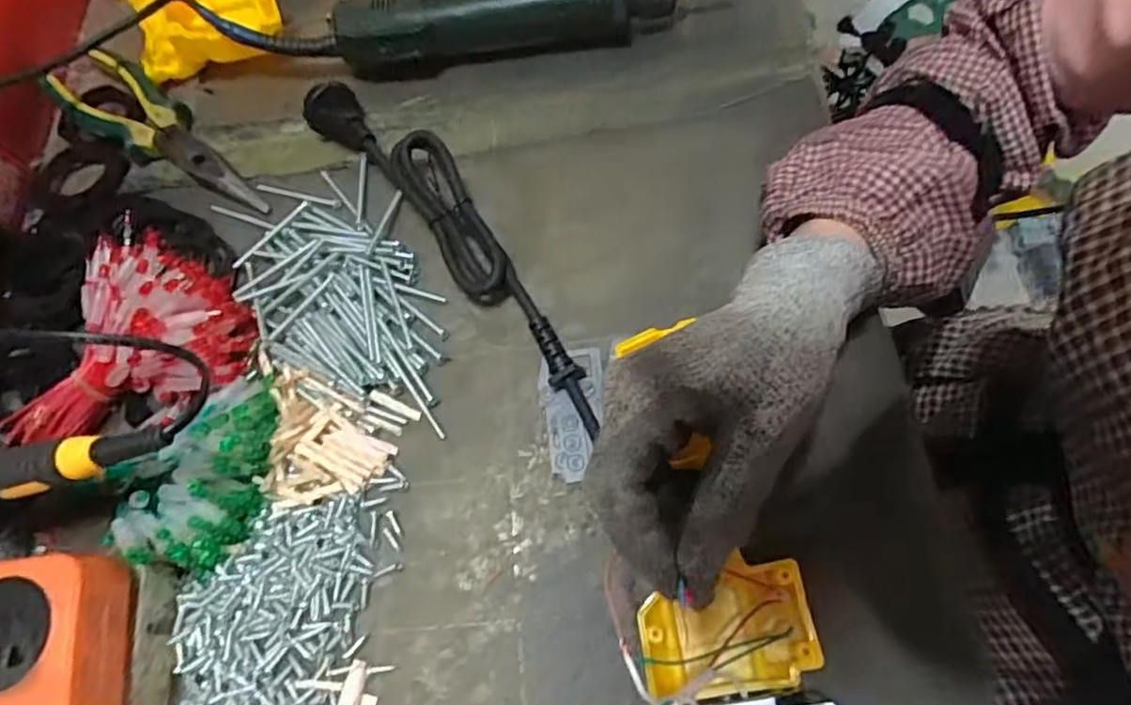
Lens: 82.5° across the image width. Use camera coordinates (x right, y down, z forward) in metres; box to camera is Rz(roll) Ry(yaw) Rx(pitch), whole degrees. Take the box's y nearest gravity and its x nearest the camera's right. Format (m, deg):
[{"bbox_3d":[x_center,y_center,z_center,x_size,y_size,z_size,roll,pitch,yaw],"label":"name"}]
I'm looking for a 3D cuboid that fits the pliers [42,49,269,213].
[{"bbox_3d":[-0.260,-0.139,0.414,0.180,0.022,0.049,35,76,16],"label":"pliers"}]

